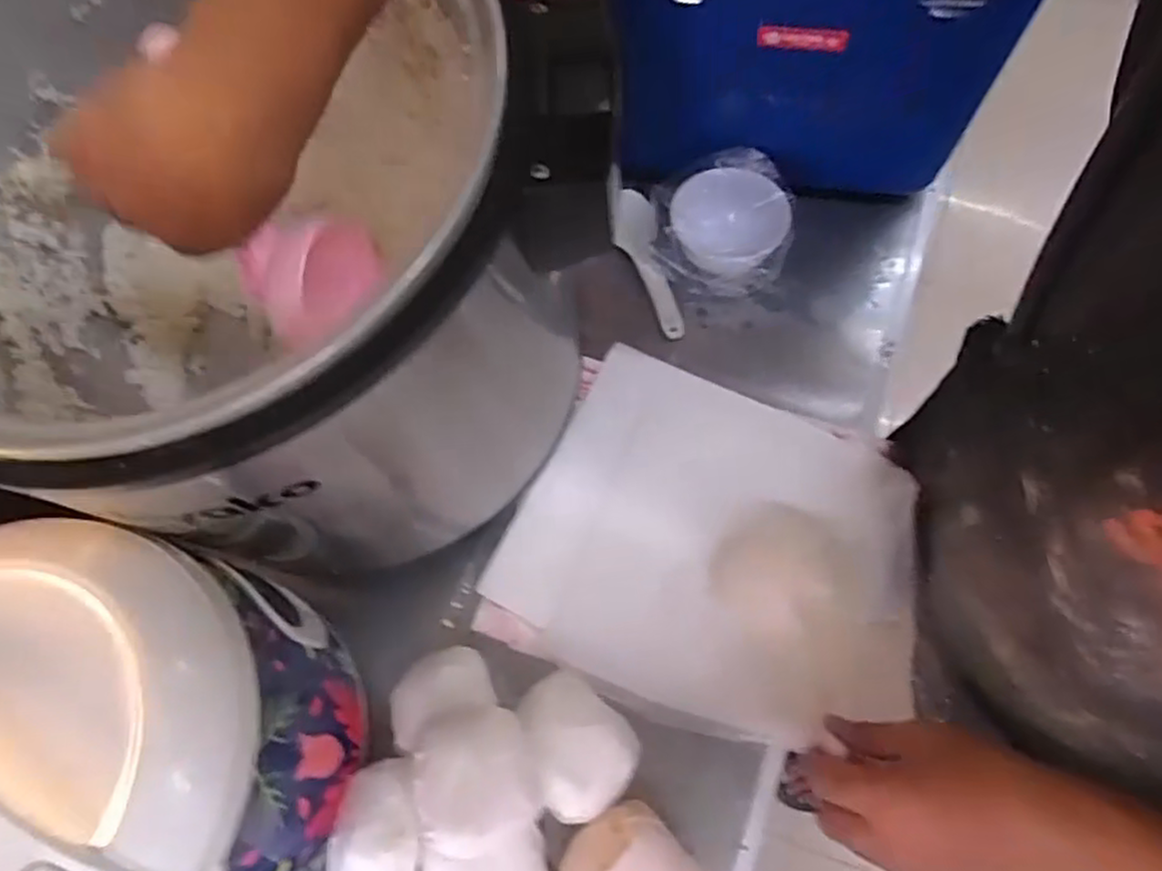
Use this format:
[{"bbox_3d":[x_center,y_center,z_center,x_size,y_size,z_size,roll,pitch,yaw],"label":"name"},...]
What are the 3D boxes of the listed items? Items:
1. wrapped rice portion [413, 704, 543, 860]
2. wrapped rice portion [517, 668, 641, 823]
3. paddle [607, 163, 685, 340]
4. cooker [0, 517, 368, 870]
[{"bbox_3d":[-0.068,0.219,0.457,0.076,0.038,0.081,-3,60,-40],"label":"wrapped rice portion"},{"bbox_3d":[0.000,0.213,0.499,0.074,0.041,0.098,-18,70,-4],"label":"wrapped rice portion"},{"bbox_3d":[0.054,-0.174,0.646,0.044,0.041,0.180,-11,69,-2],"label":"paddle"},{"bbox_3d":[-0.271,0.184,0.397,0.221,0.188,0.238,-1,69,2],"label":"cooker"}]

